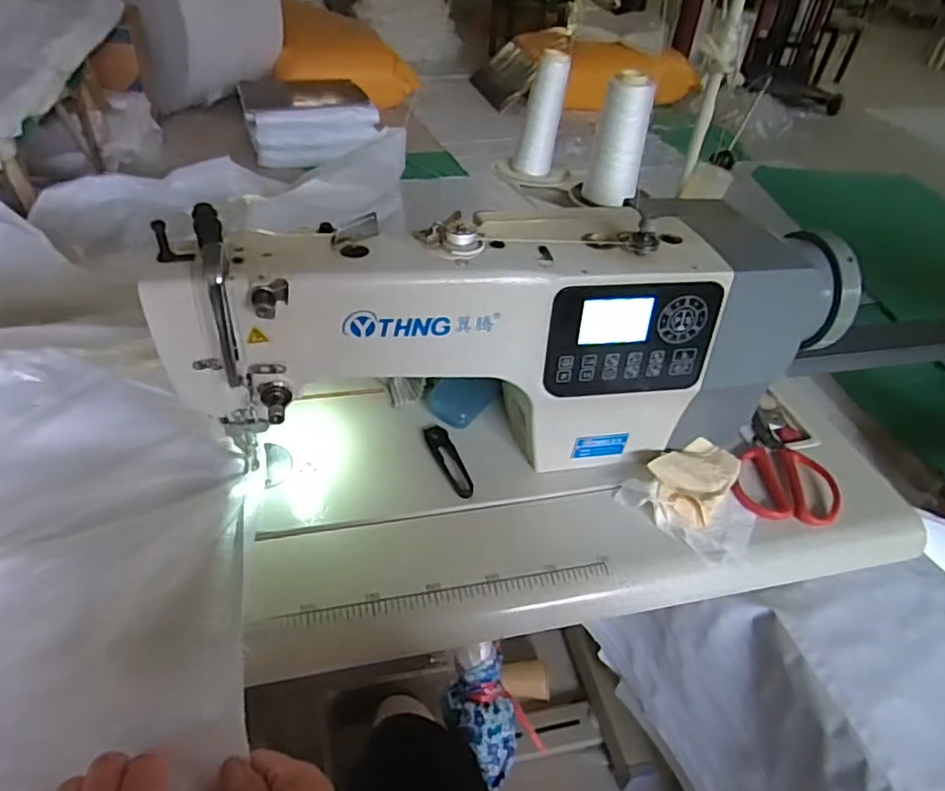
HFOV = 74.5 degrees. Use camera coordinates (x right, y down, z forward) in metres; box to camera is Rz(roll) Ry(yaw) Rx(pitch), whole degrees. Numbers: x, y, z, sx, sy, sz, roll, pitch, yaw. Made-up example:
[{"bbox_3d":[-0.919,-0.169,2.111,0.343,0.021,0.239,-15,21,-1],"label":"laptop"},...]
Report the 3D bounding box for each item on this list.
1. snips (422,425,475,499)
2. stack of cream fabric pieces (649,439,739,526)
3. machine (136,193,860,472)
[{"bbox_3d":[-0.025,0.061,0.623,0.024,0.009,0.102,-12,45,-19],"label":"snips"},{"bbox_3d":[0.216,0.086,0.621,0.070,0.026,0.115,31,47,24],"label":"stack of cream fabric pieces"},{"bbox_3d":[0.026,-0.041,0.573,0.547,0.240,0.128,-4,43,-12],"label":"machine"}]

